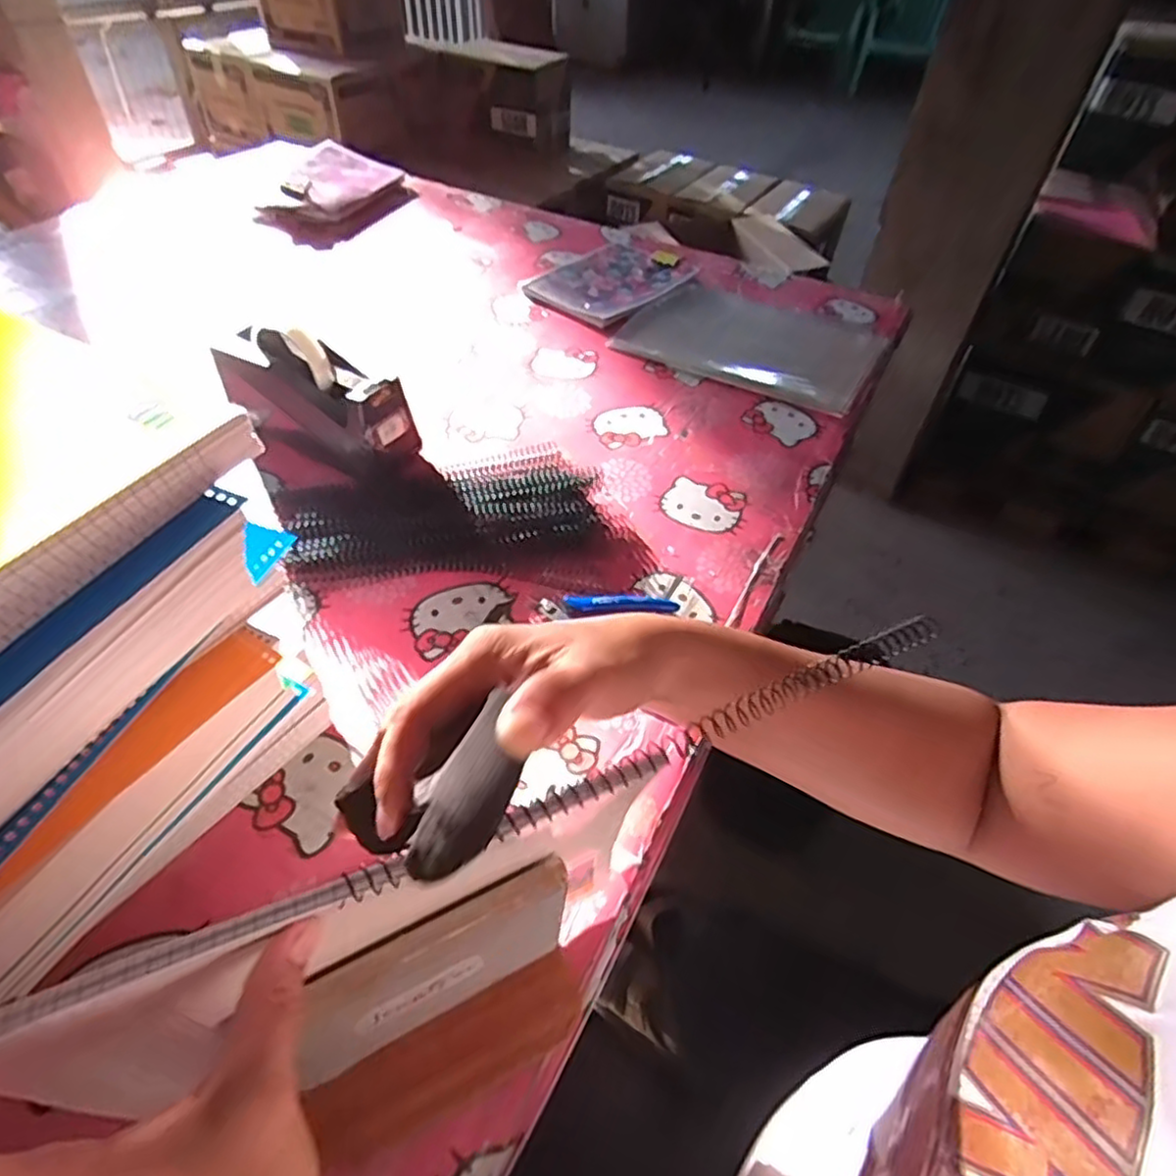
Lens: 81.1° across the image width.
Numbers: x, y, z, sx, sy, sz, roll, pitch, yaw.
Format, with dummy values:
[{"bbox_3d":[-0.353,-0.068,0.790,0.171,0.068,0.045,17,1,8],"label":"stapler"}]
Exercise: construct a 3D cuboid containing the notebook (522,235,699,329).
[{"bbox_3d":[0.038,-0.452,1.002,0.151,0.022,0.258,32,53,23],"label":"notebook"}]

